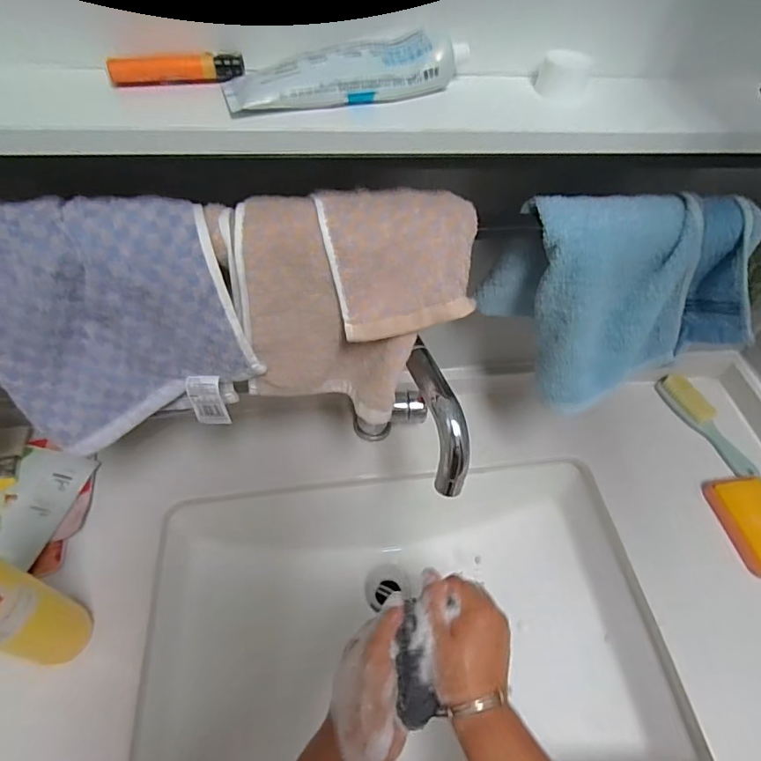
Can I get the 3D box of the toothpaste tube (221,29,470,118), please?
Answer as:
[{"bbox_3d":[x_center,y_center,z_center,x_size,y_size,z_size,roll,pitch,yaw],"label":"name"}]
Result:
[{"bbox_3d":[-0.017,-0.194,0.309,0.154,0.025,0.036,-14,55,-16],"label":"toothpaste tube"}]

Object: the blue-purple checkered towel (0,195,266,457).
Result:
[{"bbox_3d":[-0.191,-0.038,0.362,0.174,0.181,0.043,-10,37,-7],"label":"blue-purple checkered towel"}]

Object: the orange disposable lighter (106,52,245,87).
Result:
[{"bbox_3d":[-0.126,-0.194,0.308,0.079,0.014,0.012,-11,55,-14],"label":"orange disposable lighter"}]

